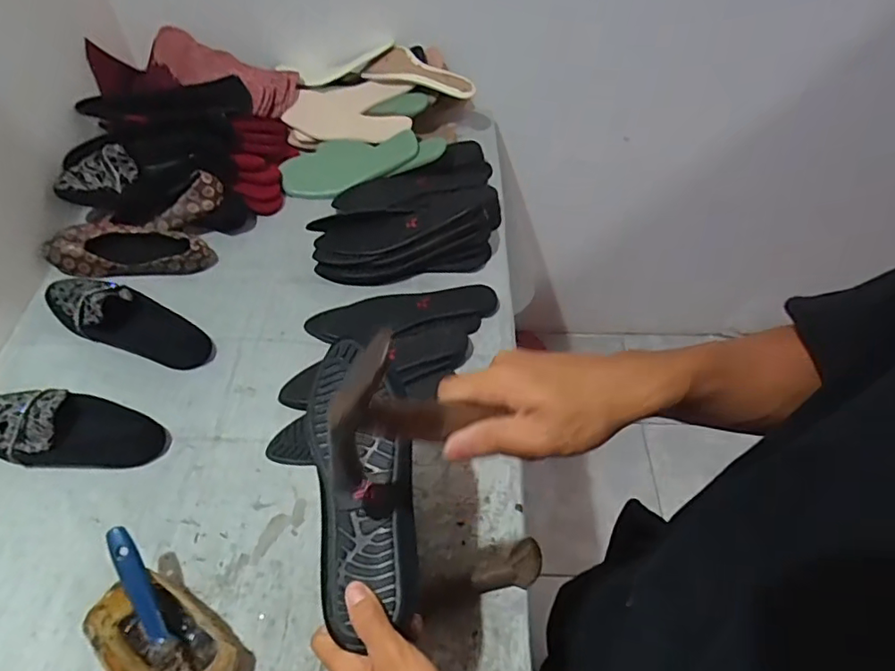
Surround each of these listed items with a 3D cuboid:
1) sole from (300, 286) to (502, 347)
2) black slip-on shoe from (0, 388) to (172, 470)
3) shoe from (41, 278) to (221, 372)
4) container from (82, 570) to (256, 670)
[{"bbox_3d":[-0.060,-0.034,0.782,0.264,0.018,0.079,-13,54,-9],"label":"sole"},{"bbox_3d":[-0.451,0.109,0.651,0.224,0.041,0.088,10,54,8],"label":"black slip-on shoe"},{"bbox_3d":[-0.428,-0.024,0.749,0.245,0.054,0.081,23,55,1],"label":"shoe"},{"bbox_3d":[-0.255,0.282,0.507,0.135,0.058,0.073,29,58,21],"label":"container"}]

